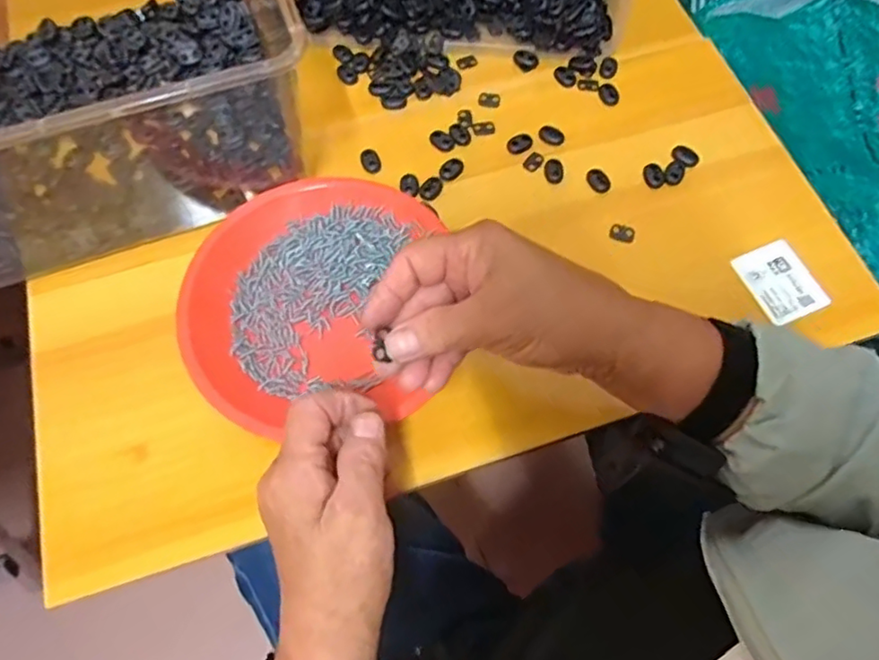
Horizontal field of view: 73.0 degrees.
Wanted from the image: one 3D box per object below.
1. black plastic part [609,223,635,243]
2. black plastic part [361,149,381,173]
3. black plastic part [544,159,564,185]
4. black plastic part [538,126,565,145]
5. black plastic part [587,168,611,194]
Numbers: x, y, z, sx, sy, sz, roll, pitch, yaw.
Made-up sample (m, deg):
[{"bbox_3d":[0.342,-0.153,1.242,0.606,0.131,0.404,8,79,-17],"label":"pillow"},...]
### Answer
[{"bbox_3d":[0.140,-0.074,0.456,0.019,0.004,0.014,24,69,10],"label":"black plastic part"},{"bbox_3d":[-0.056,-0.137,0.482,0.015,0.004,0.023,-12,67,-5],"label":"black plastic part"},{"bbox_3d":[0.092,-0.128,0.477,0.015,0.004,0.024,0,67,0],"label":"black plastic part"},{"bbox_3d":[0.093,-0.161,0.490,0.022,0.004,0.016,30,70,12],"label":"black plastic part"},{"bbox_3d":[0.127,-0.119,0.473,0.016,0.004,0.022,-25,69,-10],"label":"black plastic part"}]

